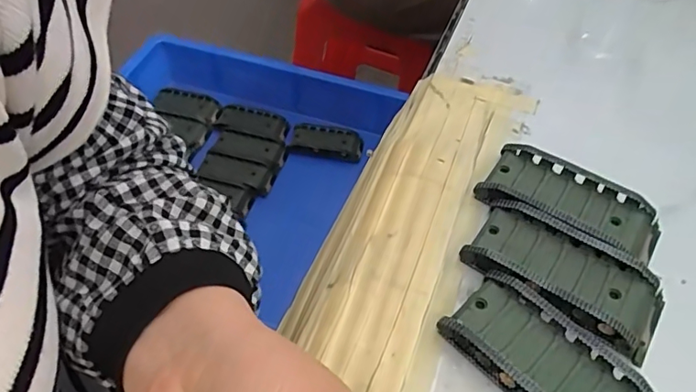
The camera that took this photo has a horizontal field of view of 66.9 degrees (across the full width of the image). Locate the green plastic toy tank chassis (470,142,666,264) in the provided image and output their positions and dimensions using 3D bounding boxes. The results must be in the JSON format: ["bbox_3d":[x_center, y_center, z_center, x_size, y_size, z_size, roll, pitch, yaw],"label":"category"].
[{"bbox_3d":[0.126,0.004,0.298,0.095,0.017,0.045,30,56,19],"label":"green plastic toy tank chassis"}]

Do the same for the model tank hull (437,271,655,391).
[{"bbox_3d":[0.093,0.079,0.240,0.045,0.019,0.096,-35,61,-26],"label":"model tank hull"}]

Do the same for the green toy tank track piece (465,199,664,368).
[{"bbox_3d":[0.111,0.041,0.270,0.095,0.016,0.050,29,56,18],"label":"green toy tank track piece"}]

